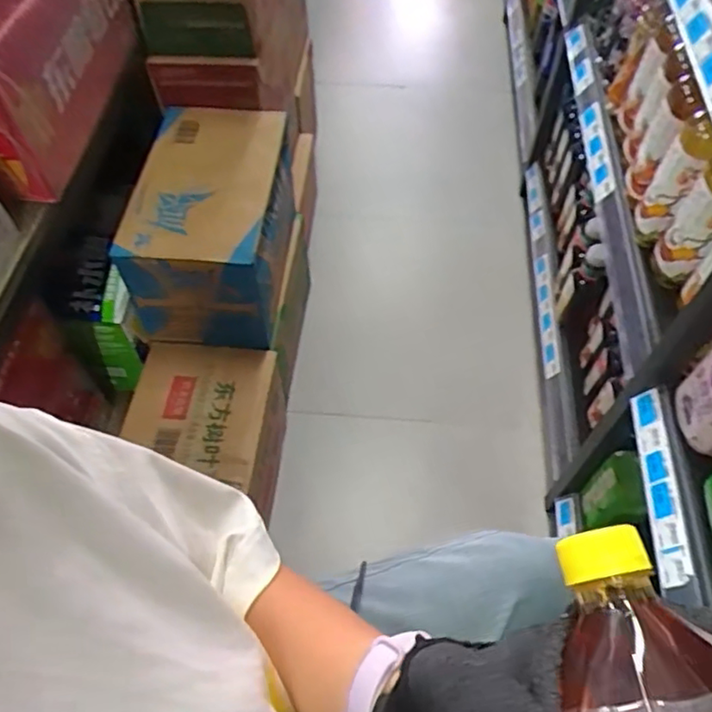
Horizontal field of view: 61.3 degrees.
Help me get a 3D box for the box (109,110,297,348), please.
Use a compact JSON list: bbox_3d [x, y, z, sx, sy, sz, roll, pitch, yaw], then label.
[{"bbox_3d":[-0.243,-0.225,1.063,0.230,0.231,0.339,4,57,3],"label":"box"}]

